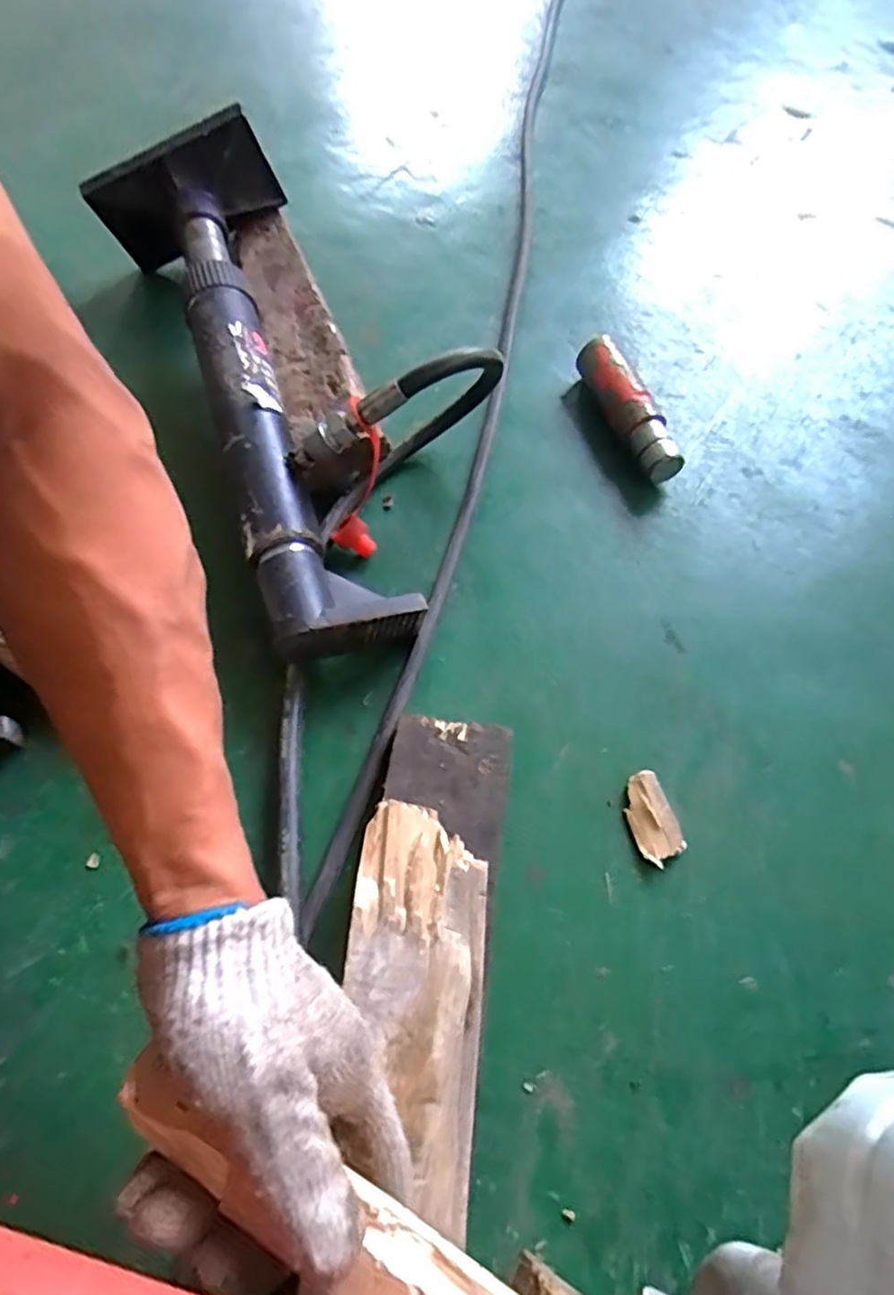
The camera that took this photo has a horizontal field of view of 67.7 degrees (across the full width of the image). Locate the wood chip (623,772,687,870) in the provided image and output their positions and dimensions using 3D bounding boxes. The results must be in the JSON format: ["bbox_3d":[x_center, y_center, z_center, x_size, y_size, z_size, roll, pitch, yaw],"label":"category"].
[{"bbox_3d":[0.132,0.110,0.432,0.028,0.012,0.056,-15,65,-10],"label":"wood chip"}]

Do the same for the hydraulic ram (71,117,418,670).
[{"bbox_3d":[-0.149,-0.227,0.546,0.145,0.102,0.515,-20,67,-12],"label":"hydraulic ram"}]

